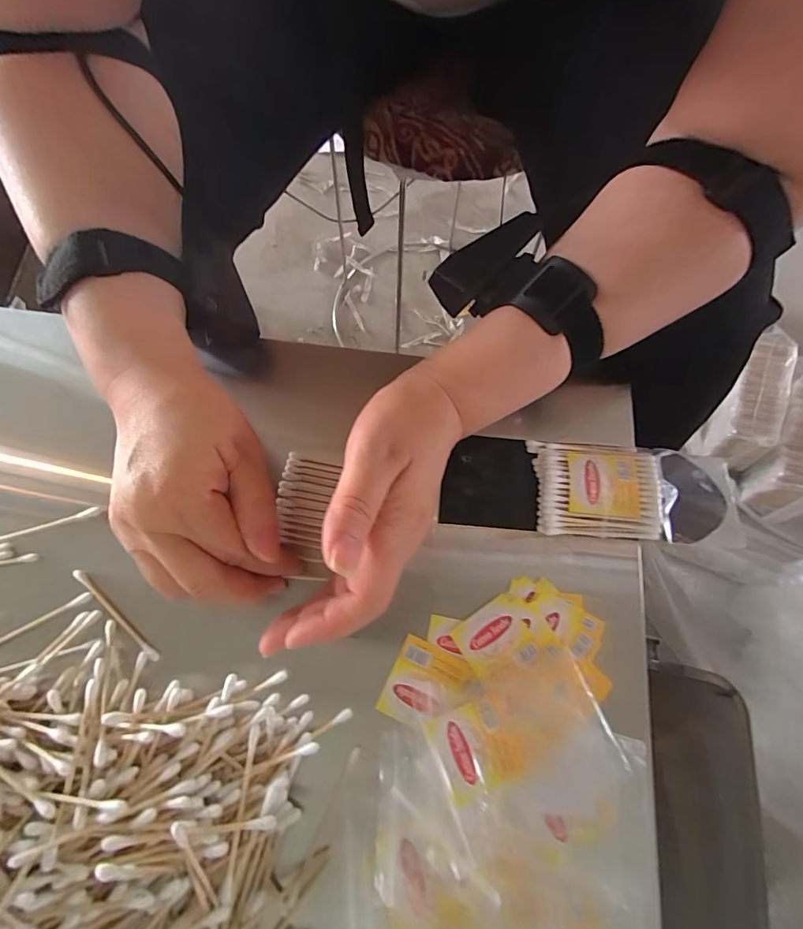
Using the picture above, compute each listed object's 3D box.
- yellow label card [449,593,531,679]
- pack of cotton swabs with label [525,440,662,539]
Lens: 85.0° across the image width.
[{"bbox_3d":[0.052,0.097,0.251,0.041,0.004,0.030,-31,75,-11],"label":"yellow label card"},{"bbox_3d":[0.123,0.016,0.279,0.075,0.016,0.059,2,71,0],"label":"pack of cotton swabs with label"}]

